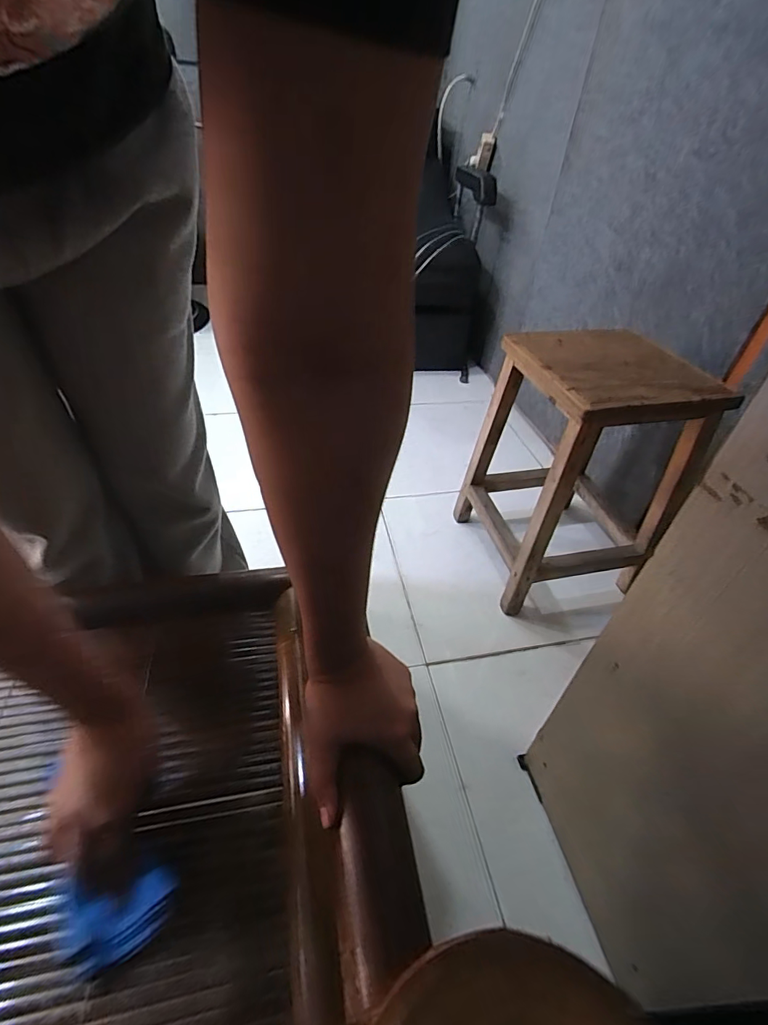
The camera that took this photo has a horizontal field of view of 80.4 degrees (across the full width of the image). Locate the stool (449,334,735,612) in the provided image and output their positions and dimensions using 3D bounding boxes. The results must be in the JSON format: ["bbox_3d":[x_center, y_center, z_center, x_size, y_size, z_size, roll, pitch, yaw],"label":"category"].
[{"bbox_3d":[0.390,-0.093,0.941,0.302,0.467,0.323,-7,43,-14],"label":"stool"}]

